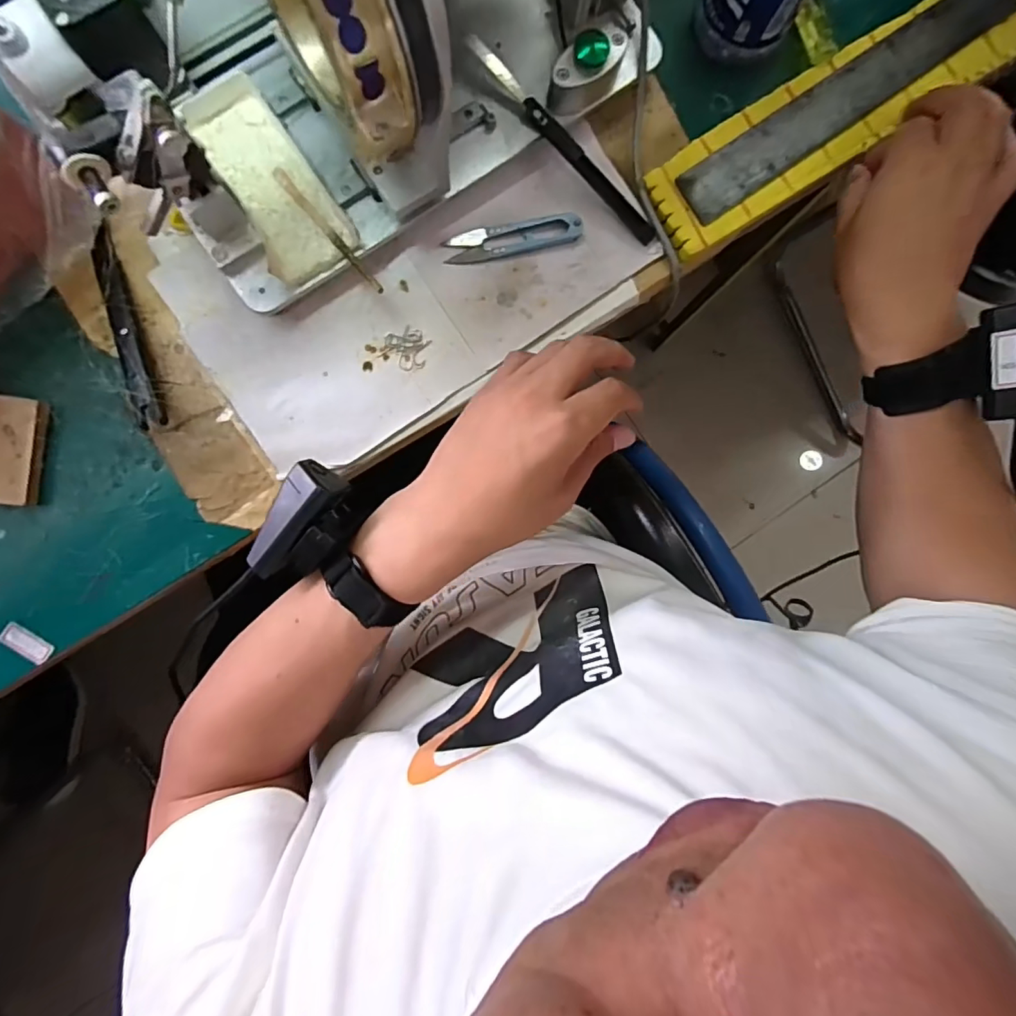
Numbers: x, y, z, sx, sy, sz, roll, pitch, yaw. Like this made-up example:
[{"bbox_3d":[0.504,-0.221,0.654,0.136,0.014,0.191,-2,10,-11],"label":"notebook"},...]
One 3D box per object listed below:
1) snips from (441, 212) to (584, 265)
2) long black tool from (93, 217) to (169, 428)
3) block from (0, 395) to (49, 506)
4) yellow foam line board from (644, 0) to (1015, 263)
[{"bbox_3d":[0.004,-0.200,0.374,0.101,0.009,0.023,-14,91,-6],"label":"snips"},{"bbox_3d":[-0.265,-0.126,0.351,0.018,0.014,0.141,-15,91,-6],"label":"long black tool"},{"bbox_3d":[-0.345,-0.040,0.344,0.051,0.014,0.072,7,89,-6],"label":"block"},{"bbox_3d":[0.254,-0.304,0.383,0.329,0.009,0.072,-33,93,-3],"label":"yellow foam line board"}]

